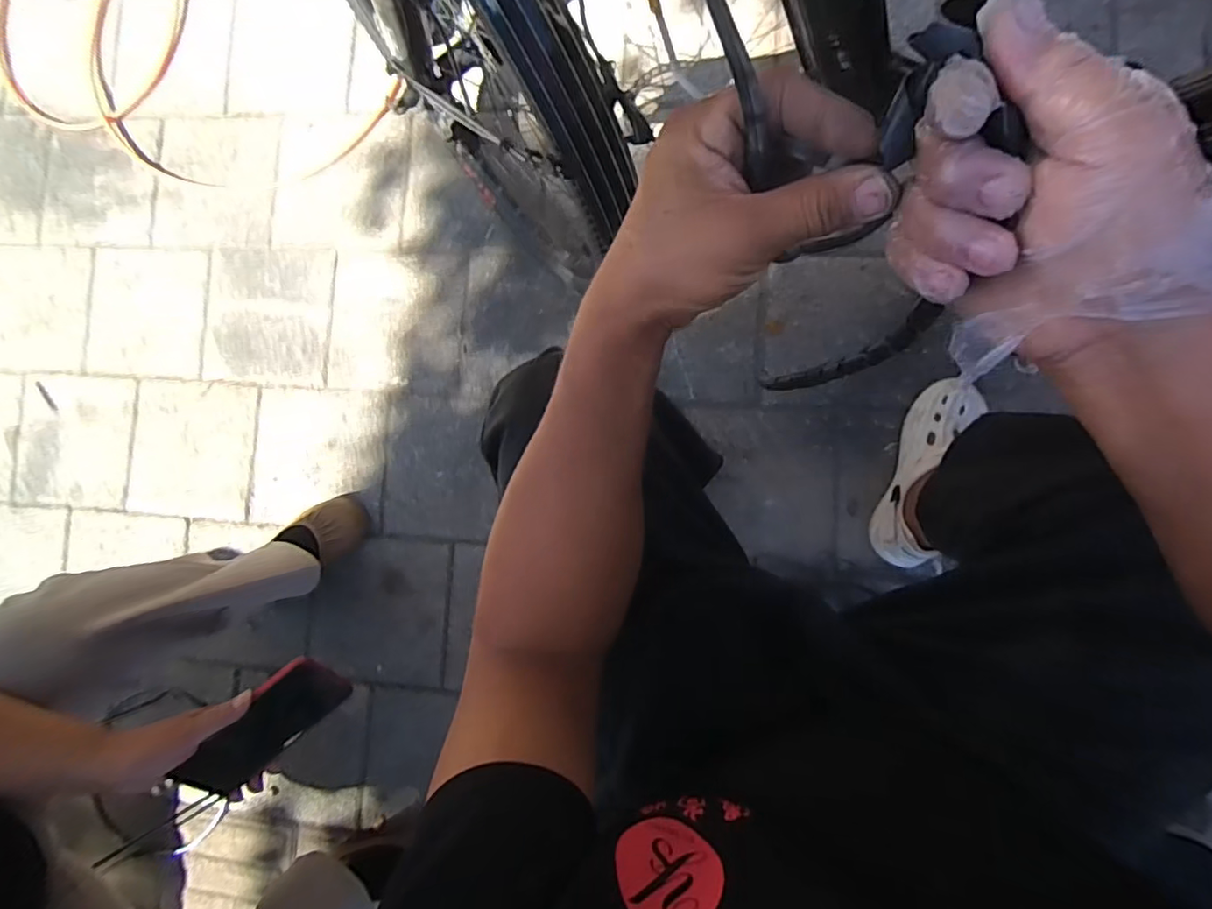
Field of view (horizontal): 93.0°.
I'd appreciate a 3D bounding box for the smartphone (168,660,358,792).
[{"bbox_3d":[-0.325,0.260,0.556,0.139,0.015,0.070,-43,118,-22],"label":"smartphone"}]

